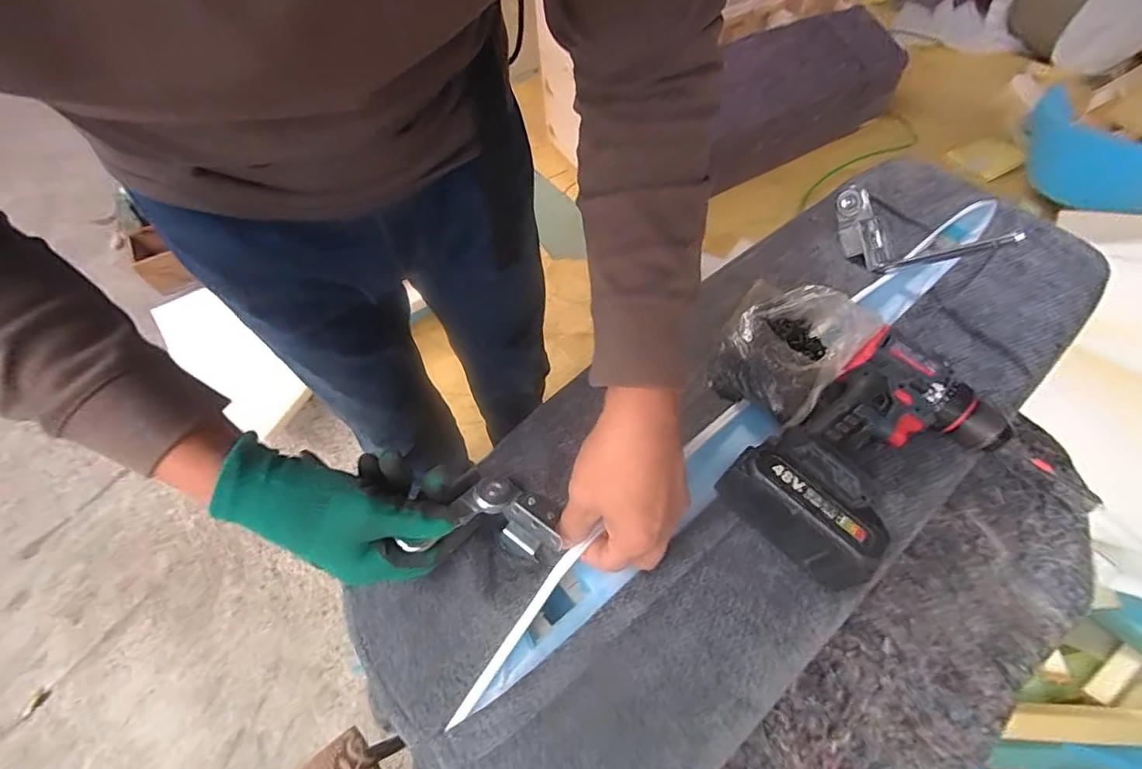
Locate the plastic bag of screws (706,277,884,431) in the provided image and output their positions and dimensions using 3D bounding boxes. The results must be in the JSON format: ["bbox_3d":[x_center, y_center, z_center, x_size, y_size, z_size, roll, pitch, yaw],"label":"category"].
[{"bbox_3d":[0.200,-0.040,0.486,0.137,0.069,0.124,-40,66,-21],"label":"plastic bag of screws"}]

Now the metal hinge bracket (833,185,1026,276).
[{"bbox_3d":[0.369,-0.156,0.559,0.173,0.051,0.073,31,63,18],"label":"metal hinge bracket"}]

